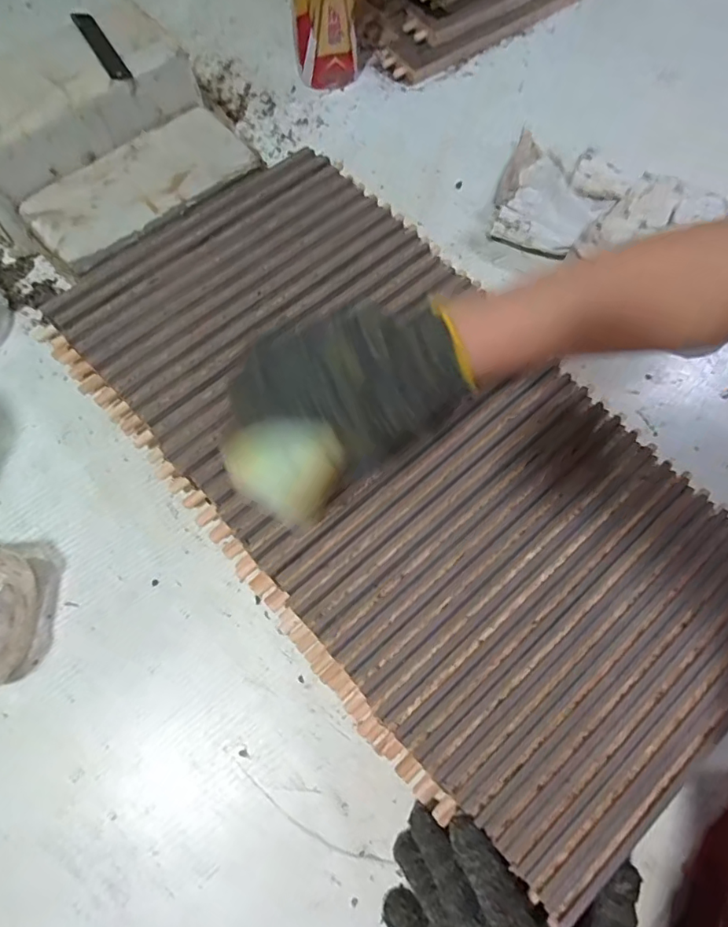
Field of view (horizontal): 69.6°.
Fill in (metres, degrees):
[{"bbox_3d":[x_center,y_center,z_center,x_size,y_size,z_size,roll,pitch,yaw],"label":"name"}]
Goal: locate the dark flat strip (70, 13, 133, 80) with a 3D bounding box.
[{"bbox_3d":[-0.233,-0.371,0.463,0.018,0.006,0.091,-31,75,-11],"label":"dark flat strip"}]

